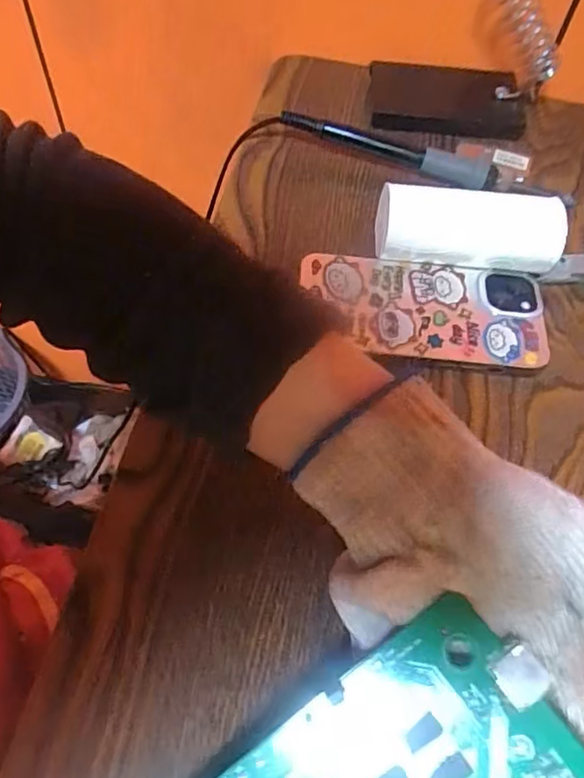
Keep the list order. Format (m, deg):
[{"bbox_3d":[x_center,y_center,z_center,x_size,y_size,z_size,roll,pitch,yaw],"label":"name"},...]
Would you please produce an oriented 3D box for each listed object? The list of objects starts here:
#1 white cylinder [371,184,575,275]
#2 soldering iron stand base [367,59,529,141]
[{"bbox_3d":[0.103,-0.092,0.349,0.105,0.038,0.034,5,58,-1],"label":"white cylinder"},{"bbox_3d":[0.112,-0.212,0.432,0.113,0.015,0.070,11,58,2],"label":"soldering iron stand base"}]

